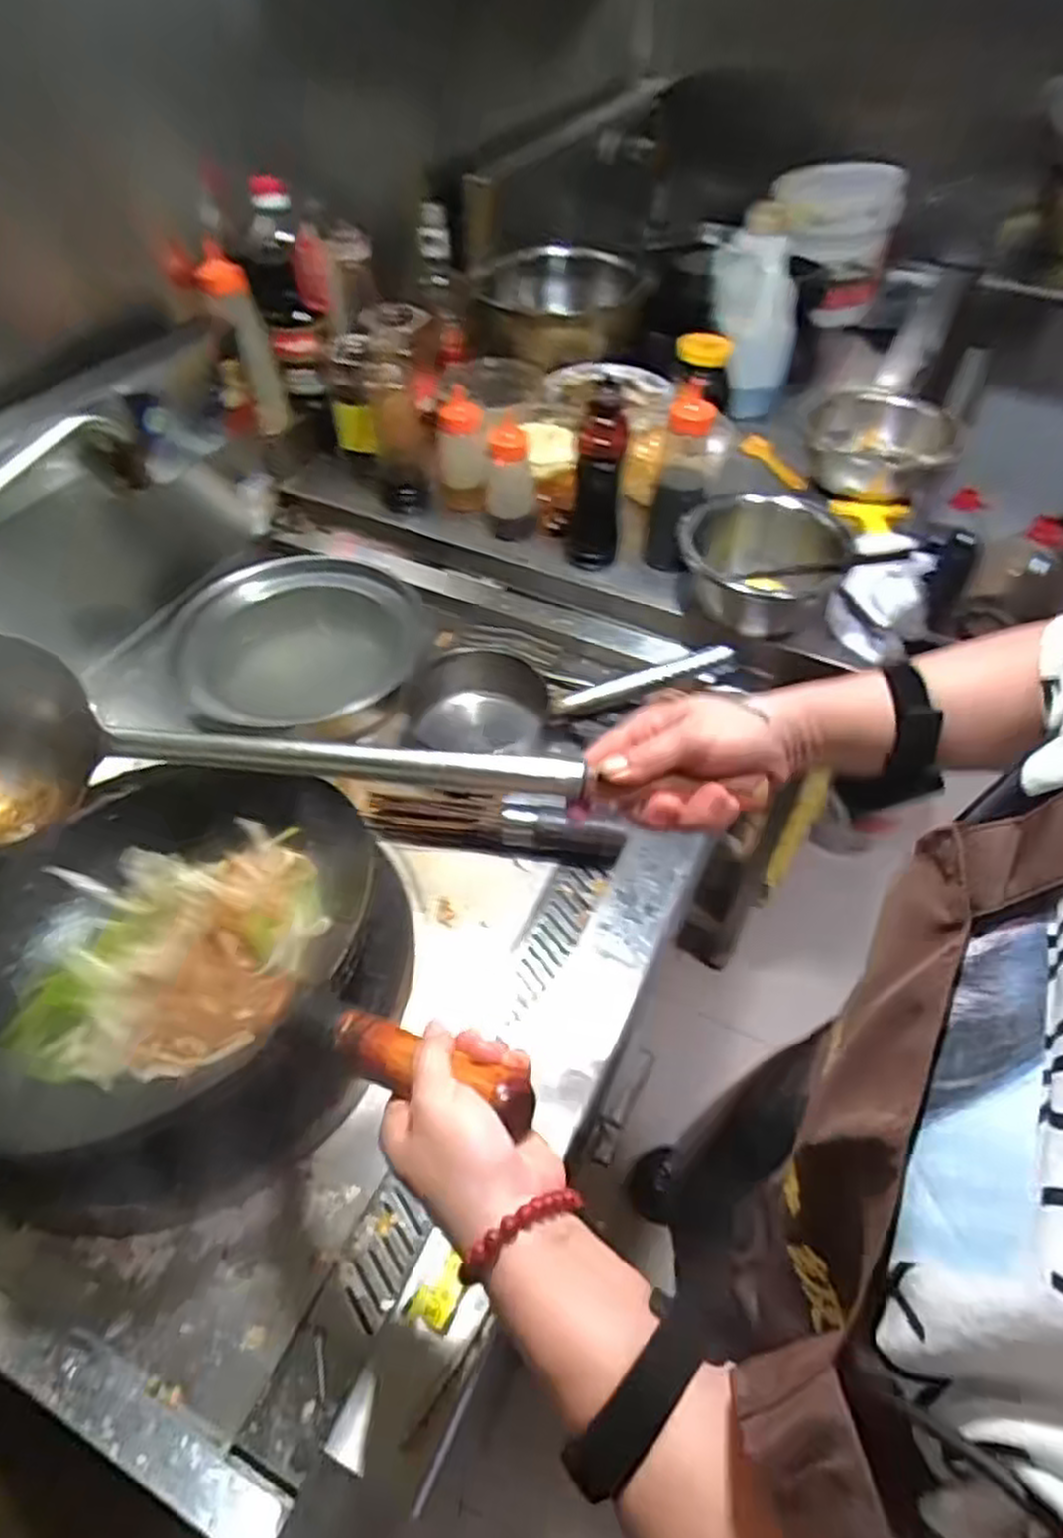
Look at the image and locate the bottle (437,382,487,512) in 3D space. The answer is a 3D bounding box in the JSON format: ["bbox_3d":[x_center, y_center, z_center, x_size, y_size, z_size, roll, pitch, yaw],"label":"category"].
[{"bbox_3d":[-0.086,-0.394,0.968,0.057,0.126,0.049,-8,51,-6],"label":"bottle"}]

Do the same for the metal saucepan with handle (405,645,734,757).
[{"bbox_3d":[0.039,-0.079,0.894,0.364,0.078,0.150,-8,51,-6],"label":"metal saucepan with handle"}]

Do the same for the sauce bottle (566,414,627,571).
[{"bbox_3d":[0.073,-0.319,0.895,0.062,0.184,0.051,3,51,3],"label":"sauce bottle"}]

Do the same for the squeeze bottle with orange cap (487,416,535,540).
[{"bbox_3d":[-0.026,-0.348,0.945,0.059,0.136,0.060,0,51,1],"label":"squeeze bottle with orange cap"}]

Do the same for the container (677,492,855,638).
[{"bbox_3d":[0.265,-0.233,0.901,0.192,0.126,0.190,7,51,6],"label":"container"}]

